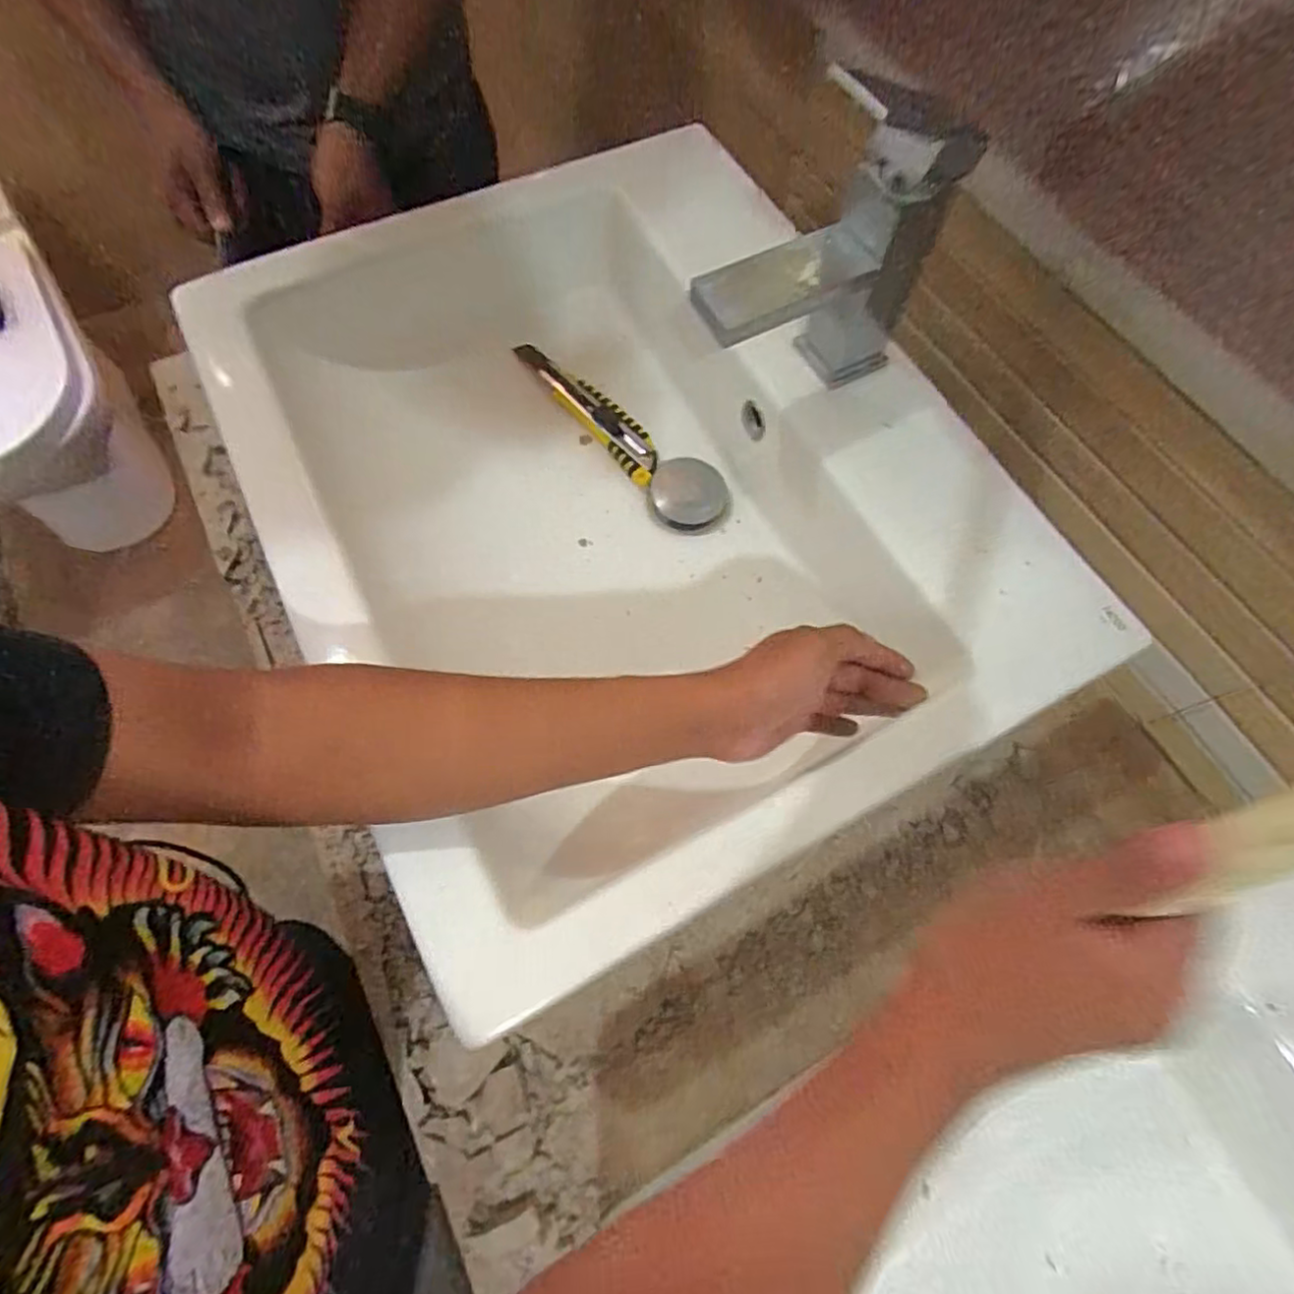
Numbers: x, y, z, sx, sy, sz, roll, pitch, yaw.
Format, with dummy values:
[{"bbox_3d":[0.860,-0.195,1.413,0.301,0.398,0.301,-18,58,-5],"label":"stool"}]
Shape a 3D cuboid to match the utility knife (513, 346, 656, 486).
[{"bbox_3d":[-0.049,-0.210,0.568,0.036,0.012,0.176,-35,73,-16],"label":"utility knife"}]

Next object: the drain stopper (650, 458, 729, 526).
[{"bbox_3d":[0.037,-0.135,0.560,0.065,0.011,0.061,2,67,-1],"label":"drain stopper"}]

